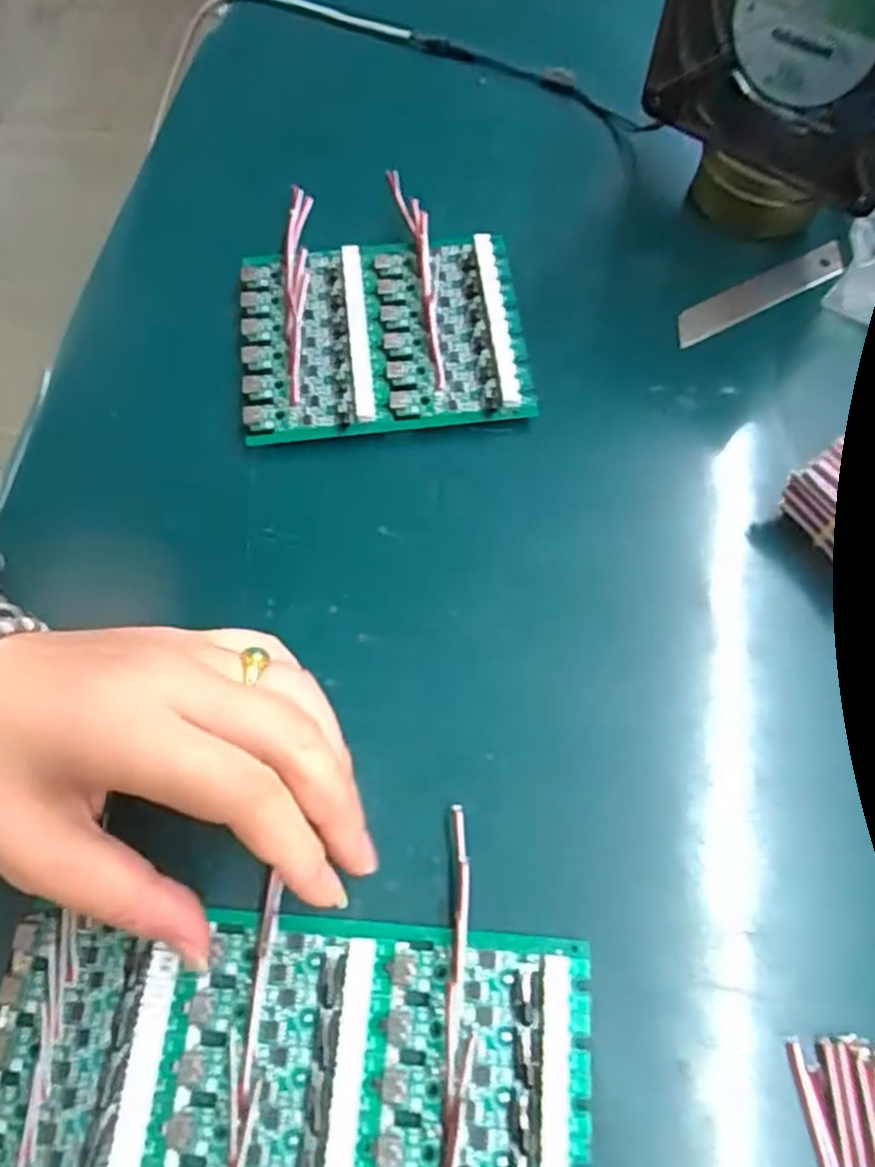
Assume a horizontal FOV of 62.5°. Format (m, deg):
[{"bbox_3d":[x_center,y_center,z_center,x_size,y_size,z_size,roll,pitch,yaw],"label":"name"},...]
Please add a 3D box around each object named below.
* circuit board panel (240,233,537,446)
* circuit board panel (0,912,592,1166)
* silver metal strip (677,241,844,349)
[{"bbox_3d":[-0.025,-0.114,0.324,0.124,0.023,0.098,-7,68,-1],"label":"circuit board panel"},{"bbox_3d":[-0.049,0.162,0.220,0.188,0.007,0.105,3,68,3],"label":"circuit board panel"},{"bbox_3d":[0.151,-0.136,0.338,0.095,0.004,0.017,-26,83,-9],"label":"silver metal strip"}]

